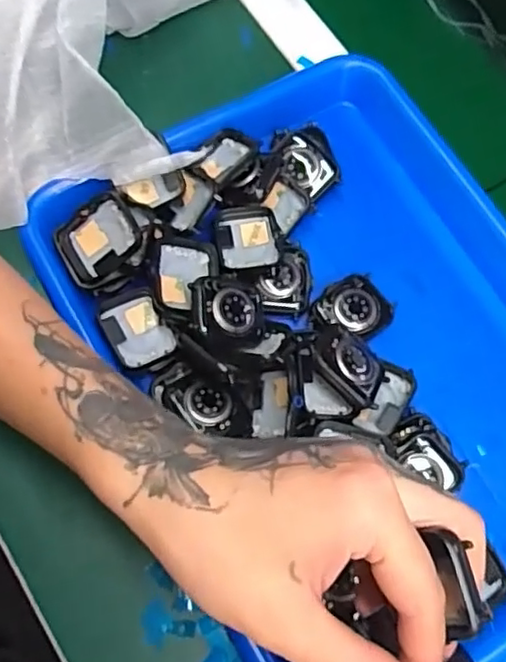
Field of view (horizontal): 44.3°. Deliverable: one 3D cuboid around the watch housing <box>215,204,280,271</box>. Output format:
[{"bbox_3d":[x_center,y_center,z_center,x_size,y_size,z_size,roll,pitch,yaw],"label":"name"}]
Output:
[{"bbox_3d":[-0.004,-0.055,0.366,0.035,0.013,0.035,-7,72,-7],"label":"watch housing"}]

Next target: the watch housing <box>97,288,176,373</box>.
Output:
[{"bbox_3d":[-0.063,0.001,0.343,0.032,0.013,0.043,-28,75,-13],"label":"watch housing"}]

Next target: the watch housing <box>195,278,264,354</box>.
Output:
[{"bbox_3d":[-0.012,-0.009,0.336,0.040,0.011,0.040,-1,85,-20],"label":"watch housing"}]

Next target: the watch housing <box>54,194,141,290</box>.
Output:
[{"bbox_3d":[-0.084,-0.049,0.343,0.046,0.013,0.039,-33,86,7],"label":"watch housing"}]

